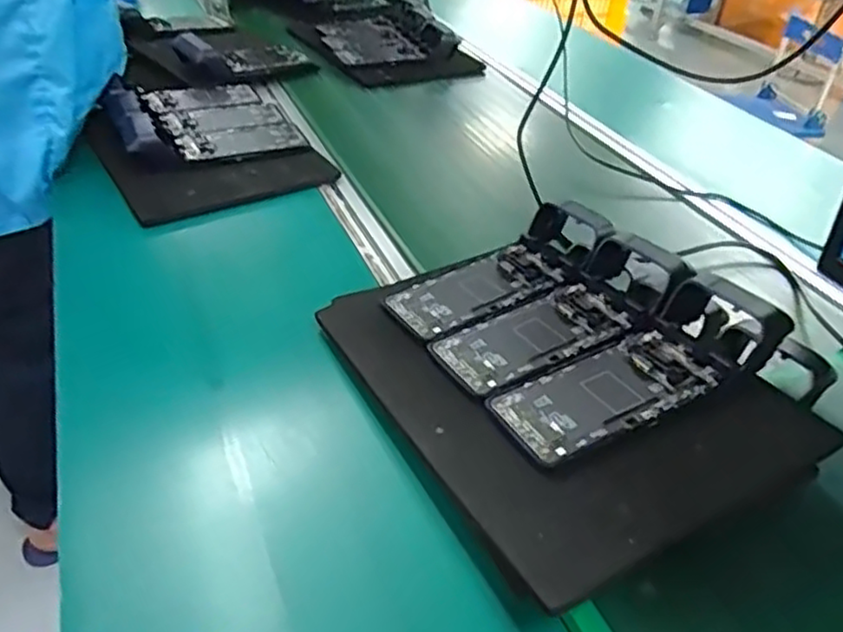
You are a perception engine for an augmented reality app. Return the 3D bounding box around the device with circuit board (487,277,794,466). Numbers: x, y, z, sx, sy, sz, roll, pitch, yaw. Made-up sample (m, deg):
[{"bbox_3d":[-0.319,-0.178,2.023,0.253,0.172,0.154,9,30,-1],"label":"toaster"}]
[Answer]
[{"bbox_3d":[0.167,0.033,0.500,0.237,0.067,0.082,-15,41,-24],"label":"device with circuit board"}]

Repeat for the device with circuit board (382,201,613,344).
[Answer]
[{"bbox_3d":[0.071,-0.047,0.617,0.215,0.048,0.085,-24,40,-21],"label":"device with circuit board"}]

